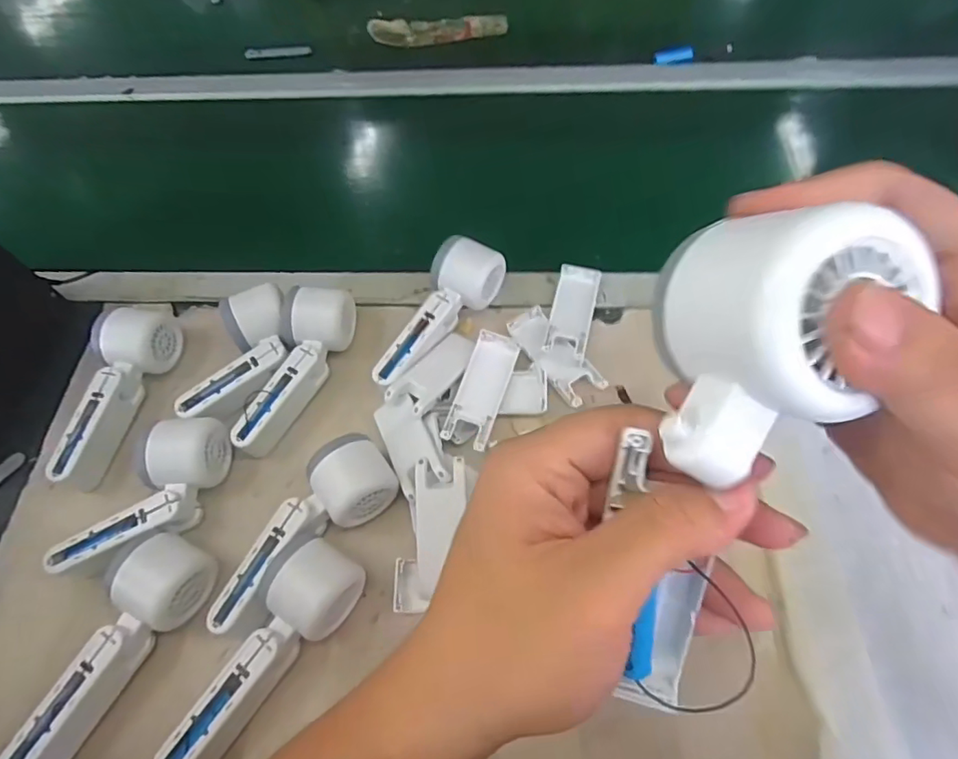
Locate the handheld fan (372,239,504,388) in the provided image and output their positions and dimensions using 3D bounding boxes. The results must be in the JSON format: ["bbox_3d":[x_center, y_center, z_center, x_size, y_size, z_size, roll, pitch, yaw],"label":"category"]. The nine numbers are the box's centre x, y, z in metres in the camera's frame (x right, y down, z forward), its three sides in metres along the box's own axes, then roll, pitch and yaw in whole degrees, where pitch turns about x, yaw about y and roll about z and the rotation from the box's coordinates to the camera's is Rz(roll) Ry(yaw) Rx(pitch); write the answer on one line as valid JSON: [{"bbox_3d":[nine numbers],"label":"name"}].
[{"bbox_3d":[-0.036,-0.056,0.497,0.061,0.054,0.157,24,65,16],"label":"handheld fan"}]

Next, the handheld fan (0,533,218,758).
[{"bbox_3d":[-0.265,0.190,0.384,0.052,0.050,0.168,32,68,19],"label":"handheld fan"}]

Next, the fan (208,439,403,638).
[{"bbox_3d":[-0.135,0.116,0.415,0.063,0.047,0.167,37,70,21],"label":"fan"}]

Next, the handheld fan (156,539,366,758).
[{"bbox_3d":[-0.151,0.190,0.371,0.061,0.051,0.171,34,69,20],"label":"handheld fan"}]

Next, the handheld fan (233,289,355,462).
[{"bbox_3d":[-0.161,-0.010,0.481,0.057,0.055,0.155,9,62,9],"label":"handheld fan"}]

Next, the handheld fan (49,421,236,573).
[{"bbox_3d":[-0.261,0.095,0.431,0.063,0.049,0.152,28,67,18],"label":"handheld fan"}]

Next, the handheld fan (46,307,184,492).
[{"bbox_3d":[-0.333,0.005,0.481,0.048,0.064,0.172,12,63,10],"label":"handheld fan"}]

